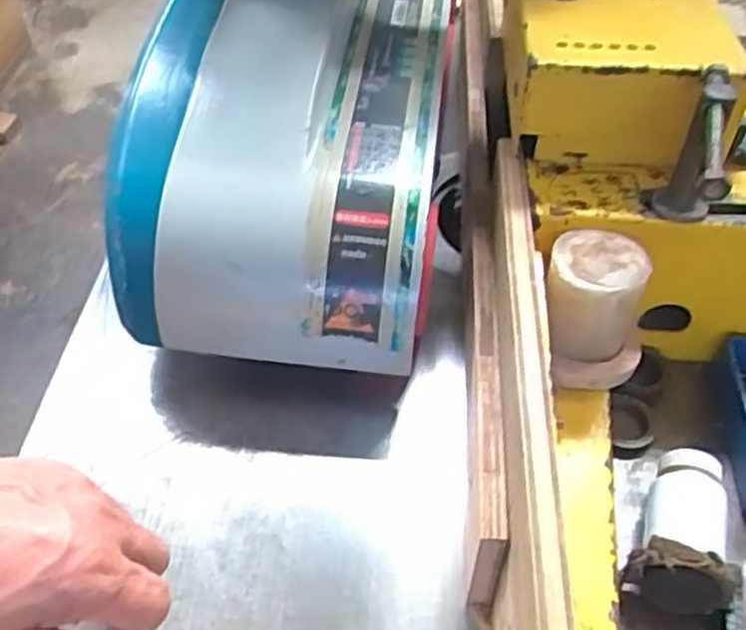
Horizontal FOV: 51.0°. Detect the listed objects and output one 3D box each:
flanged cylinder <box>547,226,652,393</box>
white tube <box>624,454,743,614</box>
[{"bbox_3d":[0.152,-0.003,0.536,0.073,0.081,0.075,13,48,11],"label":"flanged cylinder"},{"bbox_3d":[0.201,0.136,0.494,0.059,0.052,0.098,21,50,18],"label":"white tube"}]

